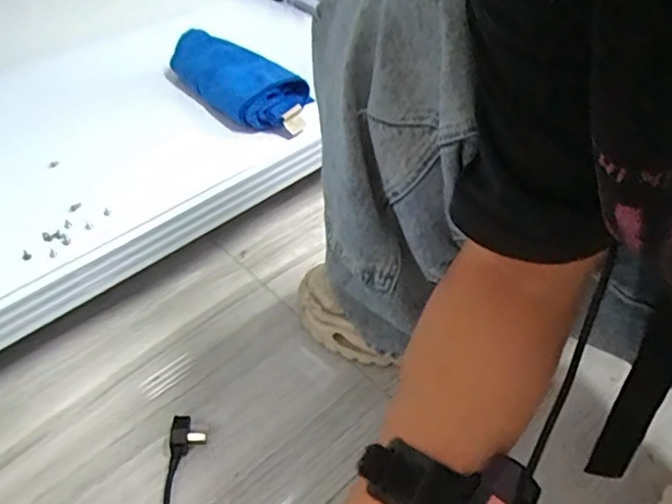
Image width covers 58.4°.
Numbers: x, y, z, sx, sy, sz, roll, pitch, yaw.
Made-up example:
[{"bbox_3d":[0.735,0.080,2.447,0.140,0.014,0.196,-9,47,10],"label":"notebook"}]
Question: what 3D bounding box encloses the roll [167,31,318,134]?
[{"bbox_3d":[-0.128,-0.227,0.778,0.087,0.065,0.212,-27,47,-33],"label":"roll"}]

